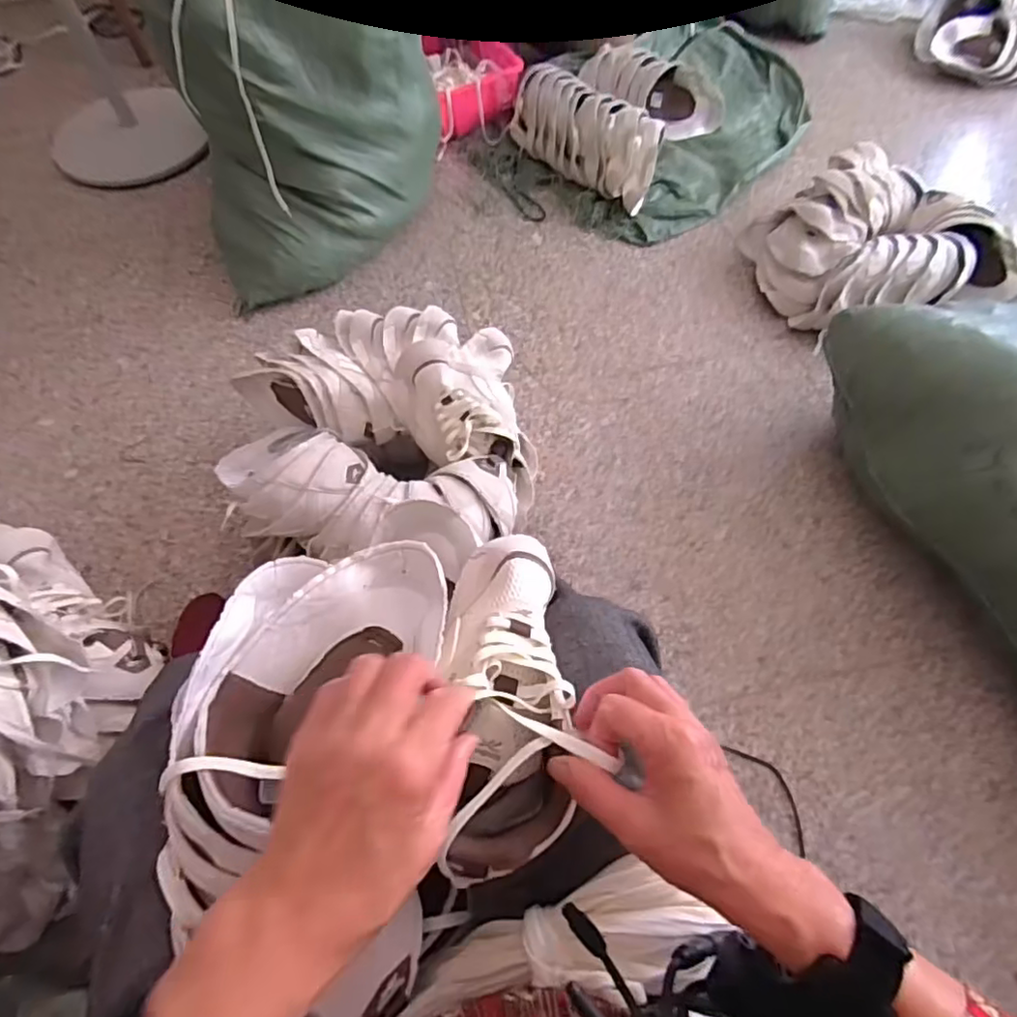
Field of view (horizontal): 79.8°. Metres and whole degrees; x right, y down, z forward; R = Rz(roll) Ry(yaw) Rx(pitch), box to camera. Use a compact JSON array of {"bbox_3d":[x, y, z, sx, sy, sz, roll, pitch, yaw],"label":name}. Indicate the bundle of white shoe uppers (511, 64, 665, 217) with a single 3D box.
[{"bbox_3d":[0.173,-0.881,1.429,0.435,0.137,0.190,35,68,17],"label":"bundle of white shoe uppers"}]

